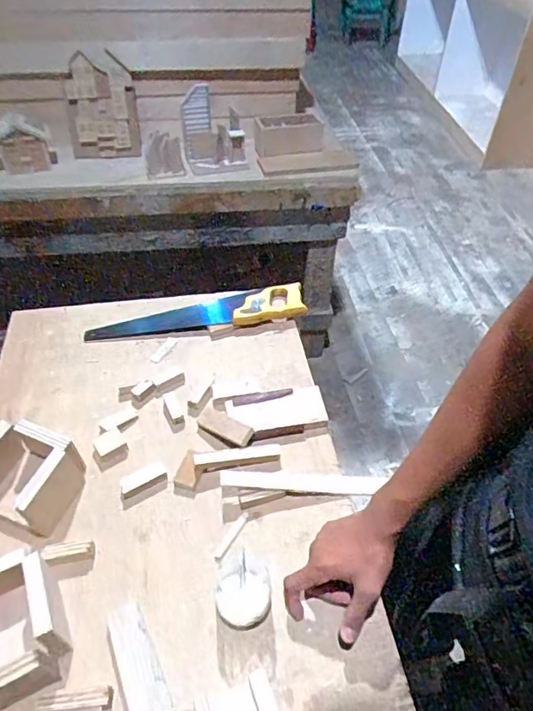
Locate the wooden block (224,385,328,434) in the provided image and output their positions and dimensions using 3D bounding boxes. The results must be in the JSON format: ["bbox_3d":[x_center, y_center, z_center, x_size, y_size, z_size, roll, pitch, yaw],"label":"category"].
[{"bbox_3d":[0.017,0.089,0.761,0.150,0.020,0.064,-12,48,-12],"label":"wooden block"}]

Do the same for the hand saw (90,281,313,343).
[{"bbox_3d":[-0.126,-0.086,0.919,0.399,0.034,0.086,-7,47,-7],"label":"hand saw"}]

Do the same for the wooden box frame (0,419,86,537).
[{"bbox_3d":[-0.321,0.152,0.645,0.124,0.076,0.106,18,49,15],"label":"wooden box frame"}]

